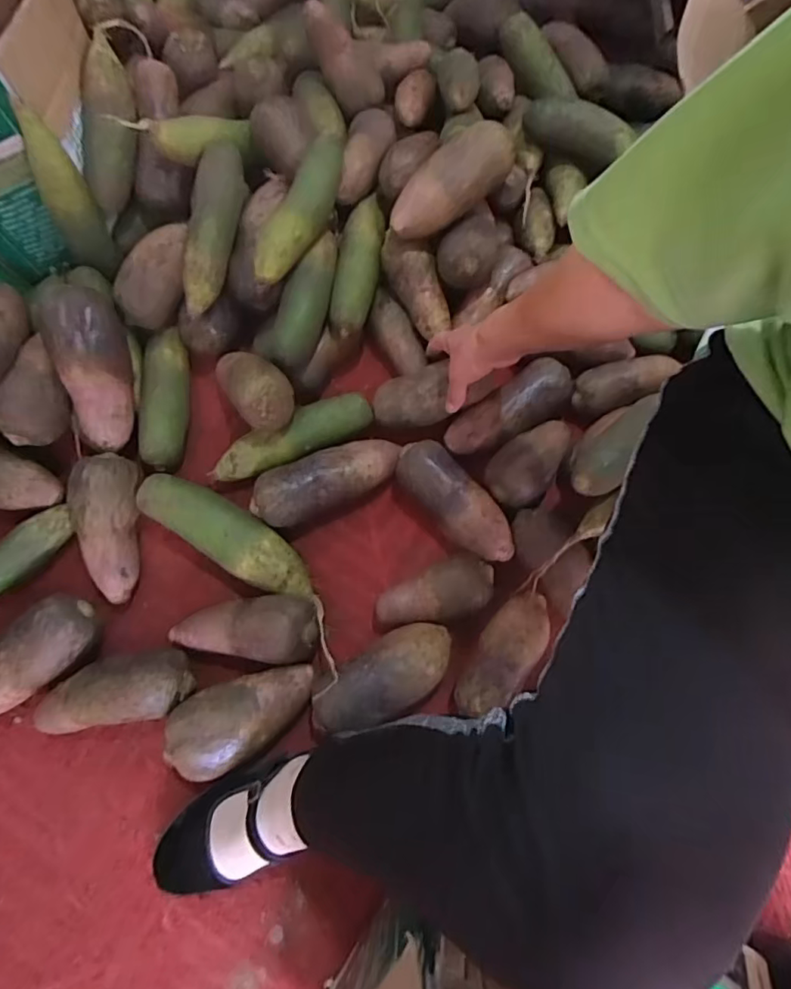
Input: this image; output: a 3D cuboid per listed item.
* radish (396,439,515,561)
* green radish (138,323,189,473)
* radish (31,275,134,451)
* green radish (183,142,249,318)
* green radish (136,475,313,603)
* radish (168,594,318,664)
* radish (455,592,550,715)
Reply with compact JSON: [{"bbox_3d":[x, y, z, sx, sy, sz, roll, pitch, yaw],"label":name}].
[{"bbox_3d":[0.069,0.009,0.627,0.065,0.054,0.167,-39,78,-11],"label":"radish"},{"bbox_3d":[-0.295,-0.121,0.686,0.046,0.054,0.182,-2,74,-2],"label":"green radish"},{"bbox_3d":[-0.357,-0.155,0.621,0.083,0.064,0.199,-17,93,-6],"label":"radish"},{"bbox_3d":[-0.216,-0.315,0.640,0.054,0.049,0.189,17,102,4],"label":"green radish"},{"bbox_3d":[-0.189,0.048,0.619,0.214,0.056,0.064,32,75,8],"label":"green radish"},{"bbox_3d":[-0.165,0.145,0.584,0.157,0.055,0.068,-2,73,11],"label":"radish"},{"bbox_3d":[0.119,0.164,0.570,0.059,0.049,0.154,36,59,9],"label":"radish"}]

